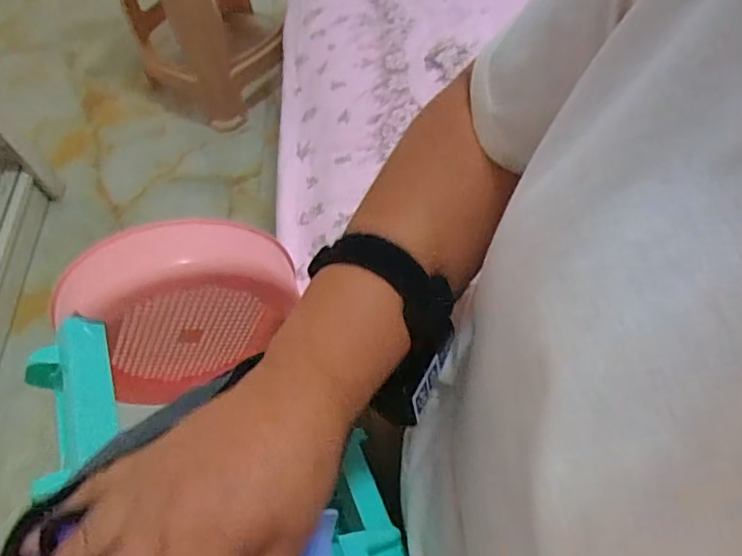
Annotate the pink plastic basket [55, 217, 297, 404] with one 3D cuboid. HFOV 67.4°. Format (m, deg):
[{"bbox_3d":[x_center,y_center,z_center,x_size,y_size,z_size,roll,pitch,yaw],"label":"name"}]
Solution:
[{"bbox_3d":[-0.130,0.024,0.408,0.152,0.143,0.045,-25,62,-10],"label":"pink plastic basket"}]

